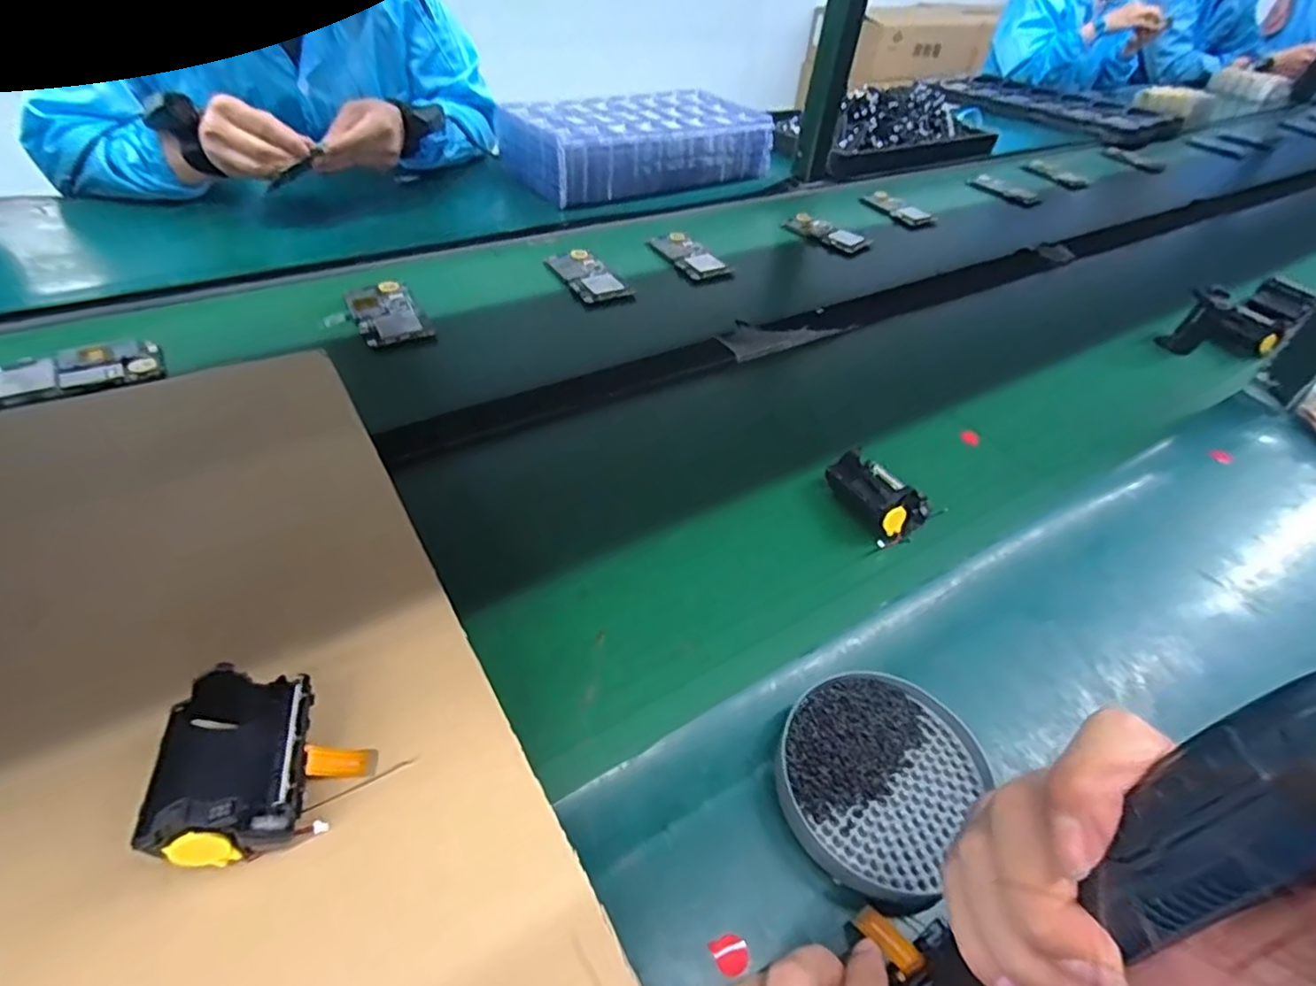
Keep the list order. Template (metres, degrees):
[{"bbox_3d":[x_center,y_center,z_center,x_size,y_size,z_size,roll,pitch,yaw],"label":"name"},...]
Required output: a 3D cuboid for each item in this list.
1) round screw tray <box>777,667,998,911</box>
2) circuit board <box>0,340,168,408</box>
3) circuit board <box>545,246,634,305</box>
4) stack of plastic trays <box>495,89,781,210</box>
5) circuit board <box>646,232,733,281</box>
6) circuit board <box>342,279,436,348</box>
[{"bbox_3d":[0.120,0.151,0.360,0.099,0.021,0.118,34,50,24],"label":"round screw tray"},{"bbox_3d":[-0.494,-0.102,0.555,0.121,0.010,0.067,-20,51,-26],"label":"circuit board"},{"bbox_3d":[-0.085,-0.259,0.776,0.064,0.009,0.116,-23,52,-28],"label":"circuit board"},{"bbox_3d":[-0.032,-0.551,1.026,0.397,0.086,0.196,-23,52,-27],"label":"stack of plastic trays"},{"bbox_3d":[0.037,-0.307,0.843,0.064,0.010,0.122,-21,52,-27],"label":"circuit board"},{"bbox_3d":[-0.281,-0.186,0.678,0.065,0.011,0.122,-20,51,-26],"label":"circuit board"}]

